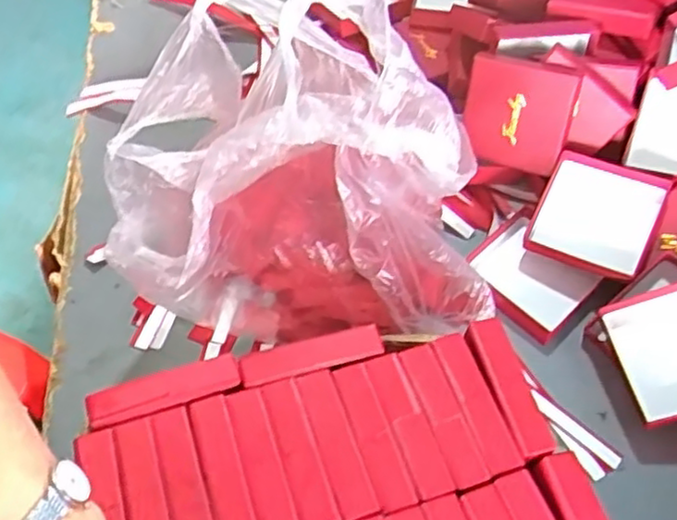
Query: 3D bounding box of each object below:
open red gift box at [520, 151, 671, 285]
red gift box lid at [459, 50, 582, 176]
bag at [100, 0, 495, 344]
[{"bbox_3d":[0.215,-0.036,0.589,0.093,0.023,0.103,23,73,21],"label":"open red gift box"},{"bbox_3d":[0.154,-0.124,0.609,0.088,0.091,0.025,18,32,17],"label":"red gift box lid"},{"bbox_3d":[-0.018,-0.040,0.455,0.246,0.235,0.104,-2,56,-4],"label":"bag"}]

